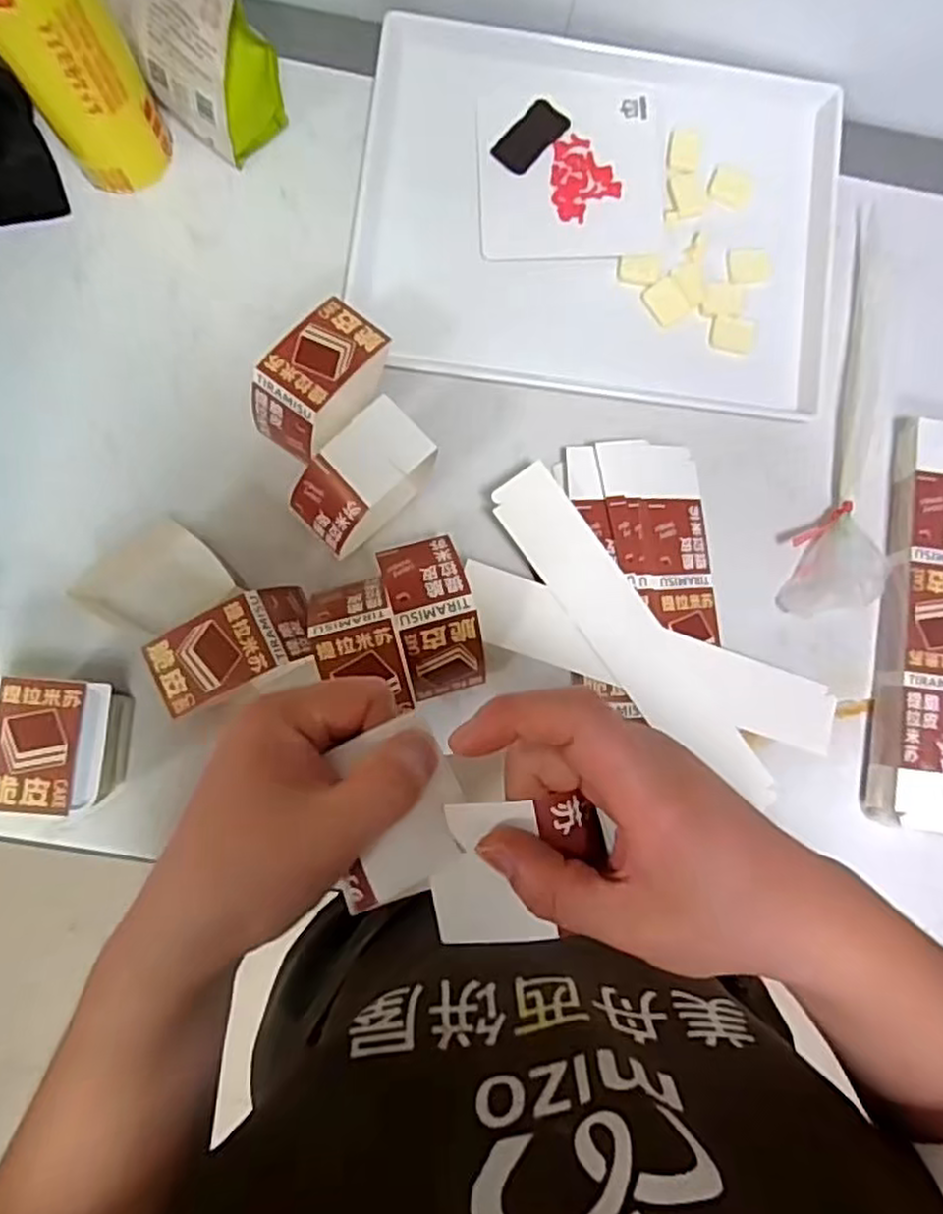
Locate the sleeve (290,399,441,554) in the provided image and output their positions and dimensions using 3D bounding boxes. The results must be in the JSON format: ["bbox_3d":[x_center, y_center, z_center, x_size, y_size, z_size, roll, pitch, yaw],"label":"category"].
[{"bbox_3d":[-0.089,-0.104,0.582,0.109,0.076,0.059,-45,90,-5],"label":"sleeve"}]

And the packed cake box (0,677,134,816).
[{"bbox_3d":[-0.312,0.101,0.540,0.094,0.077,0.092,3,87,-3],"label":"packed cake box"}]

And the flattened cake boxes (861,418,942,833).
[{"bbox_3d":[0.396,0.012,0.611,0.076,0.039,0.348,8,86,-3],"label":"flattened cake boxes"}]

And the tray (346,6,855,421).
[{"bbox_3d":[0.115,-0.356,0.646,0.426,0.018,0.331,6,86,-3],"label":"tray"}]

